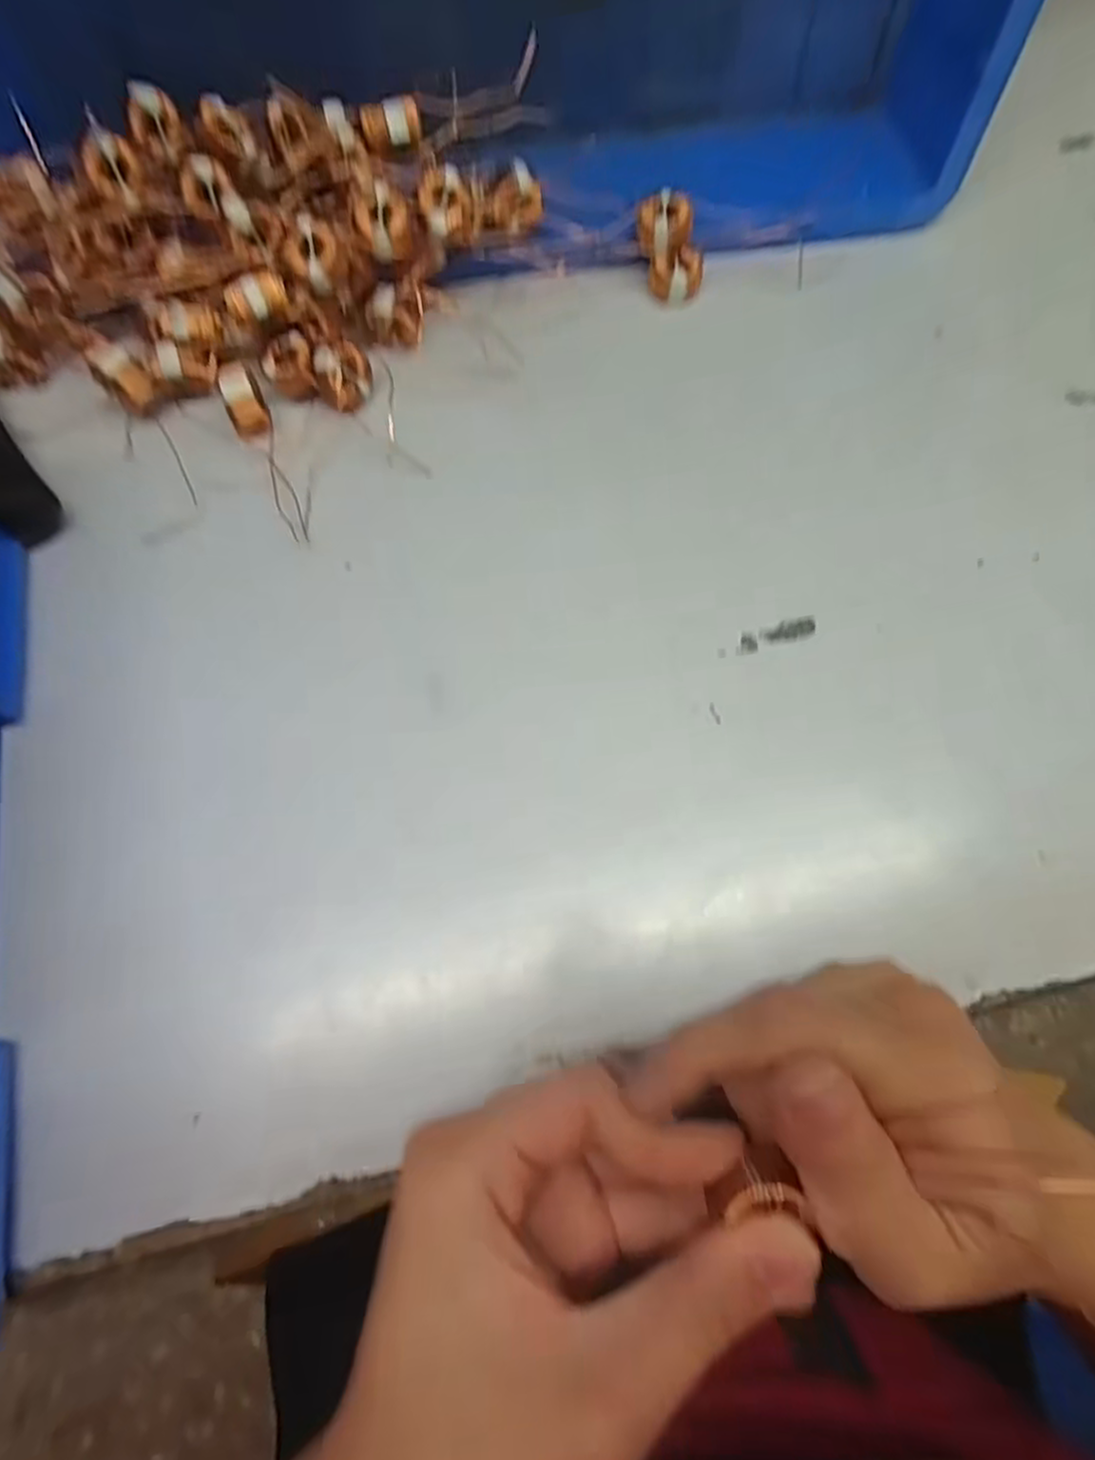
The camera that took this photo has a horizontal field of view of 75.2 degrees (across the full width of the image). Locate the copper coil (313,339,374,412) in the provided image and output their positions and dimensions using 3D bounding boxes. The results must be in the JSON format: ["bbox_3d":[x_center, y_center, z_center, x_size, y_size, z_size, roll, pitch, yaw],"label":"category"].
[{"bbox_3d":[-0.090,-0.157,0.315,0.024,0.027,0.010,-29,31,-30],"label":"copper coil"}]

